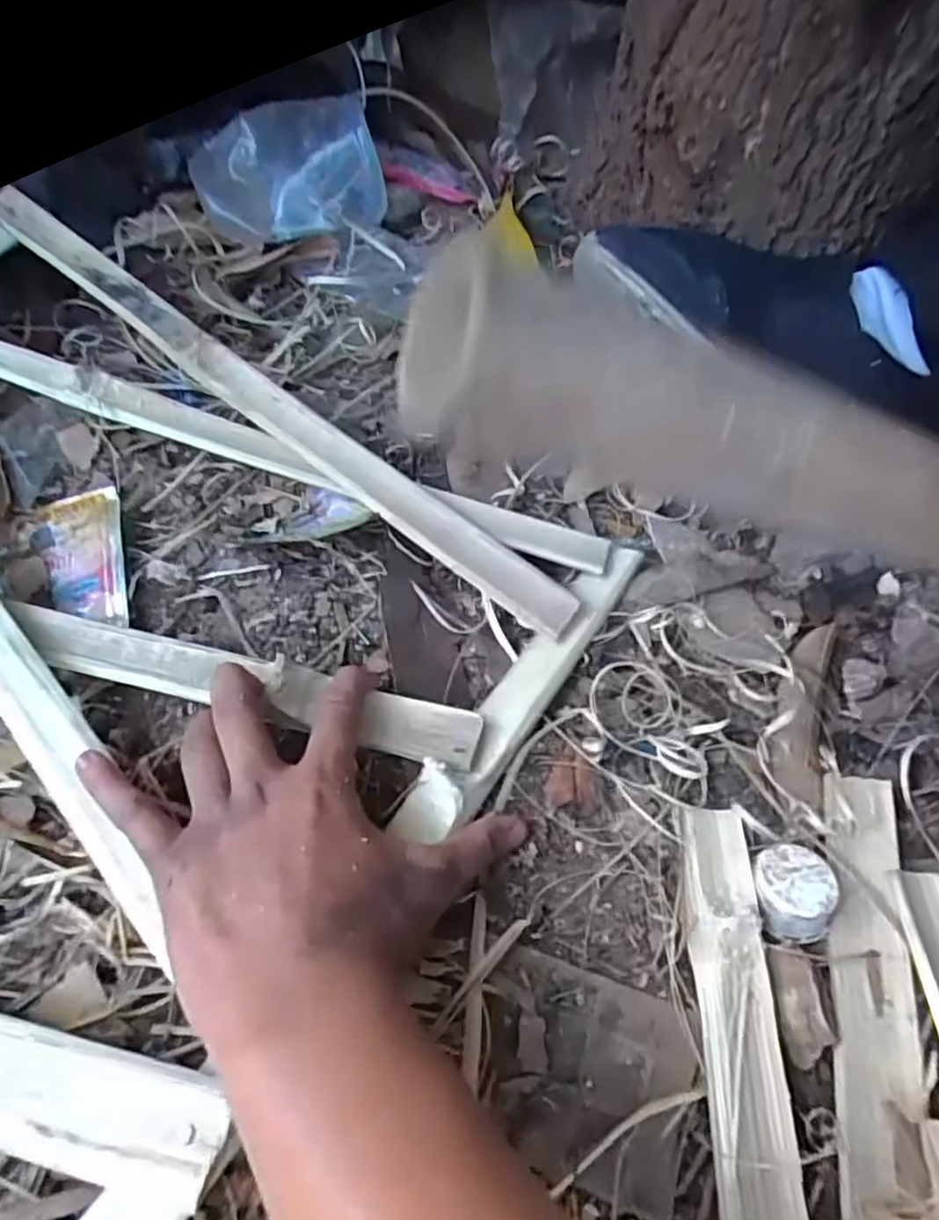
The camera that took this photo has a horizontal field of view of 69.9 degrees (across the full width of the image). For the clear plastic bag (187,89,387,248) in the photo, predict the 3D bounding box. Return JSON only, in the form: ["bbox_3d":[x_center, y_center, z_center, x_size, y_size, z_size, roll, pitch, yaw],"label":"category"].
[{"bbox_3d":[-0.146,-0.349,0.540,0.148,0.081,0.086,-9,52,-7],"label":"clear plastic bag"}]

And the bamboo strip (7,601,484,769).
[{"bbox_3d":[-0.111,0.033,0.326,0.235,0.015,0.030,13,51,6],"label":"bamboo strip"}]

